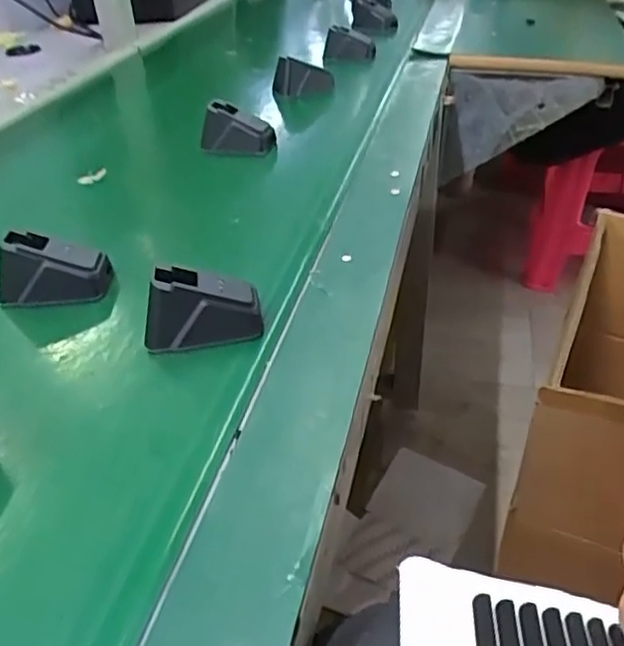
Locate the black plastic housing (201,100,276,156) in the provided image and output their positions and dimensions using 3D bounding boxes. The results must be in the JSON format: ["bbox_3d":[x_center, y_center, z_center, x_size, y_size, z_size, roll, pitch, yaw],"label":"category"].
[{"bbox_3d":[-0.074,-0.189,0.616,0.069,0.044,0.025,11,39,18],"label":"black plastic housing"}]

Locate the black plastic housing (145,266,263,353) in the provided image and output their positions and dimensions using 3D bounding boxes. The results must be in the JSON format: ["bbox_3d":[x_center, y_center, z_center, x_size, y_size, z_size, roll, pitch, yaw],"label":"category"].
[{"bbox_3d":[-0.065,-0.012,0.373,0.065,0.040,0.031,-8,37,-6],"label":"black plastic housing"}]

